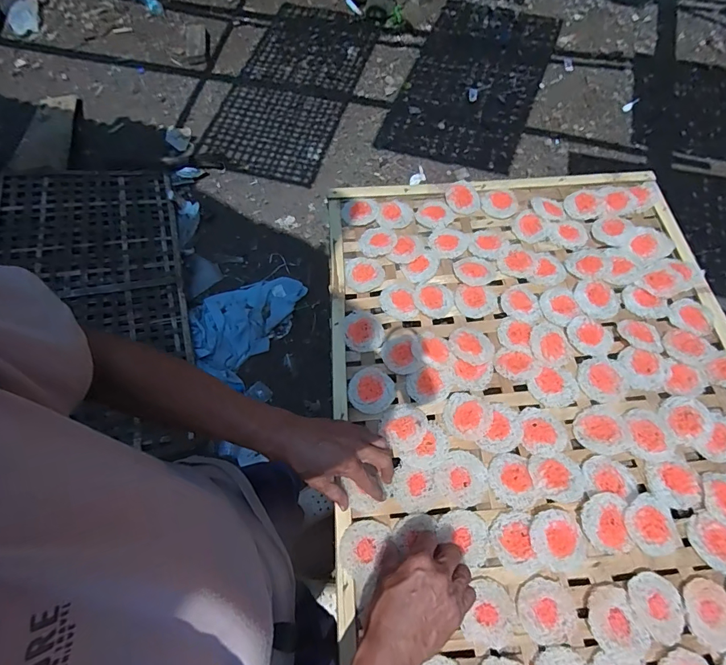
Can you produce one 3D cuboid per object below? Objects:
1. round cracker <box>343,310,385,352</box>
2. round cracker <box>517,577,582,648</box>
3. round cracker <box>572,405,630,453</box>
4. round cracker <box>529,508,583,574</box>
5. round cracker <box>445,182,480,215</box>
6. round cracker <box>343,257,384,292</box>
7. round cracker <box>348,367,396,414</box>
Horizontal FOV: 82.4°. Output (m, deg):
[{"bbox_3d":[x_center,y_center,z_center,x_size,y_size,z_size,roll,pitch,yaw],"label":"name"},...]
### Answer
[{"bbox_3d":[0.001,-0.004,0.651,0.059,0.011,0.069,-3,63,1],"label":"round cracker"},{"bbox_3d":[0.216,0.322,0.479,0.068,0.004,0.064,-1,63,2],"label":"round cracker"},{"bbox_3d":[0.323,0.131,0.560,0.063,0.007,0.064,-18,63,-7],"label":"round cracker"},{"bbox_3d":[0.236,0.252,0.504,0.062,0.010,0.065,-1,63,2],"label":"round cracker"},{"bbox_3d":[0.182,-0.248,0.764,0.059,0.013,0.074,3,63,4],"label":"round cracker"},{"bbox_3d":[0.002,-0.101,0.705,0.066,0.004,0.067,-1,63,2],"label":"round cracker"},{"bbox_3d":[0.013,0.082,0.607,0.066,0.010,0.066,-1,63,2],"label":"round cracker"}]

